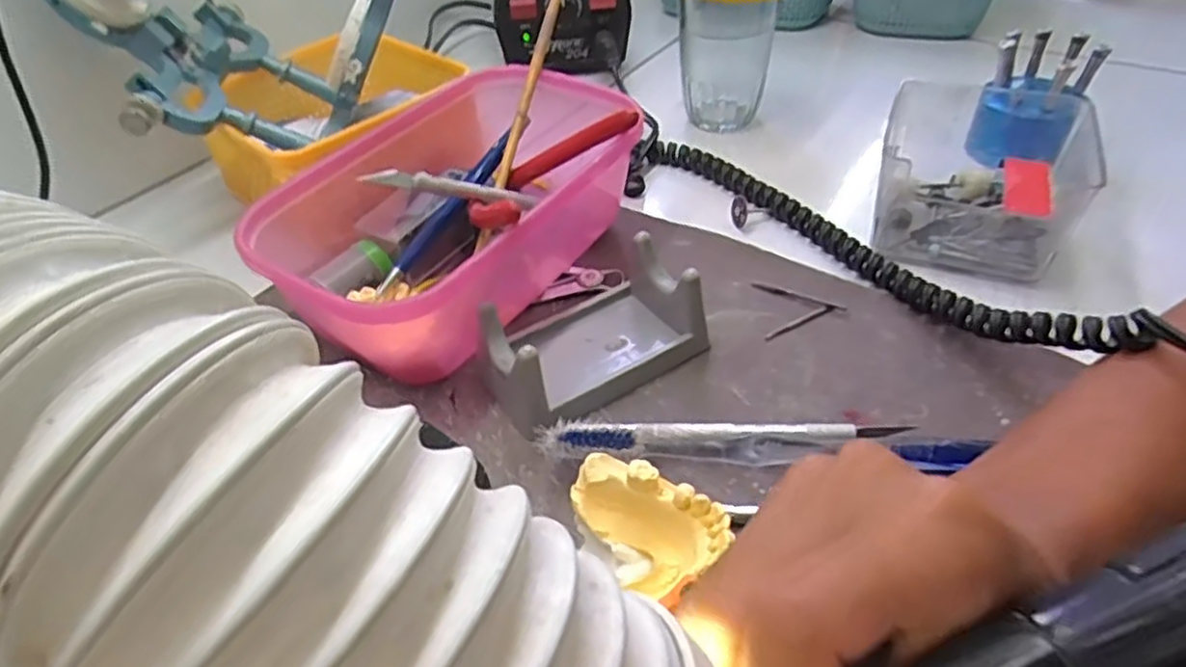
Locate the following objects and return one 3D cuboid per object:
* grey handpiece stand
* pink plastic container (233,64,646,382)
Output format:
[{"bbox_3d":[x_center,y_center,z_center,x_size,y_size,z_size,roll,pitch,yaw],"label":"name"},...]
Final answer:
[{"bbox_3d":[-0.002,-0.002,0.319,0.094,0.039,0.053,-26,47,-22],"label":"grey handpiece stand"},{"bbox_3d":[-0.071,-0.063,0.366,0.143,0.068,0.194,27,51,29],"label":"pink plastic container"}]

